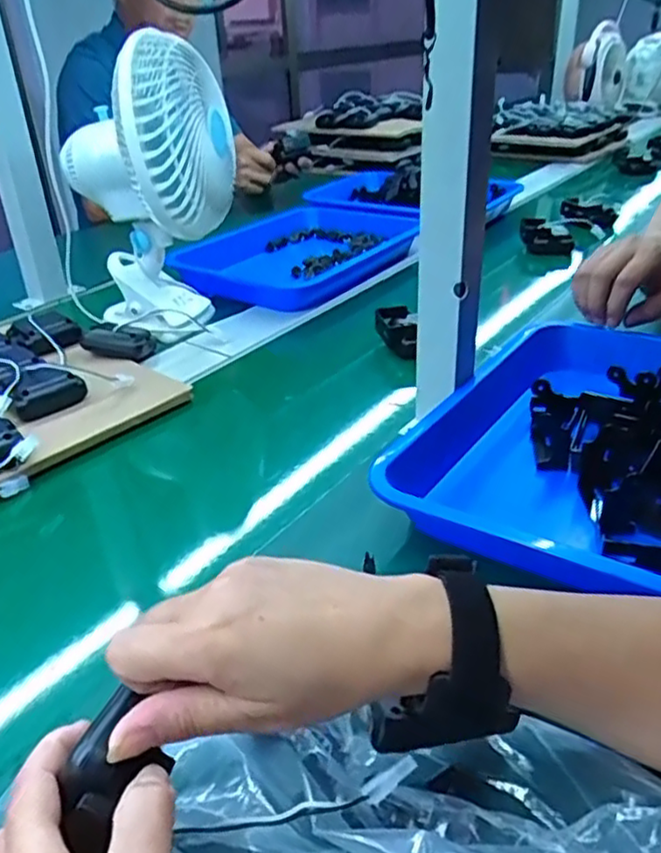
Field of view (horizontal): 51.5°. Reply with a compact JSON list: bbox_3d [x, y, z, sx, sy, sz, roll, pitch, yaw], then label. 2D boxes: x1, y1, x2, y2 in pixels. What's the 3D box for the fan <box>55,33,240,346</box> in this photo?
[{"bbox_3d":[-0.200,-0.266,0.800,0.183,0.316,0.157,-11,31,-10],"label":"fan"}]

